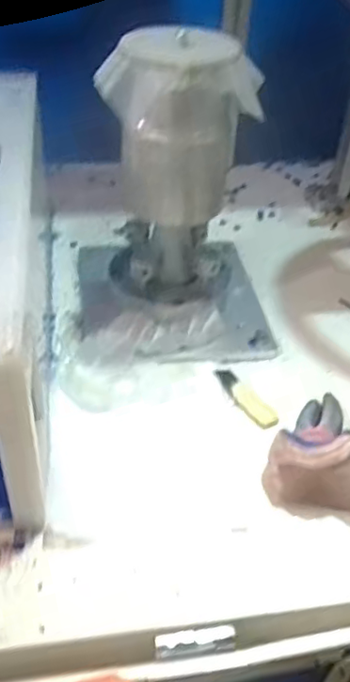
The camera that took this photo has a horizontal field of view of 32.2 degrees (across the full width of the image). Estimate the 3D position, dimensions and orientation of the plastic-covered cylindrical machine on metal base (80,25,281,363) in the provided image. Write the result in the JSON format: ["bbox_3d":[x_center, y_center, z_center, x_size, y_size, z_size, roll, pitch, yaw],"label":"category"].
[{"bbox_3d":[0.004,-0.148,0.623,0.199,0.295,0.198,2,41,-2],"label":"plastic-covered cylindrical machine on metal base"}]

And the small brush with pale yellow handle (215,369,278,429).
[{"bbox_3d":[0.071,0.056,0.613,0.026,0.004,0.088,-22,47,-26],"label":"small brush with pale yellow handle"}]

